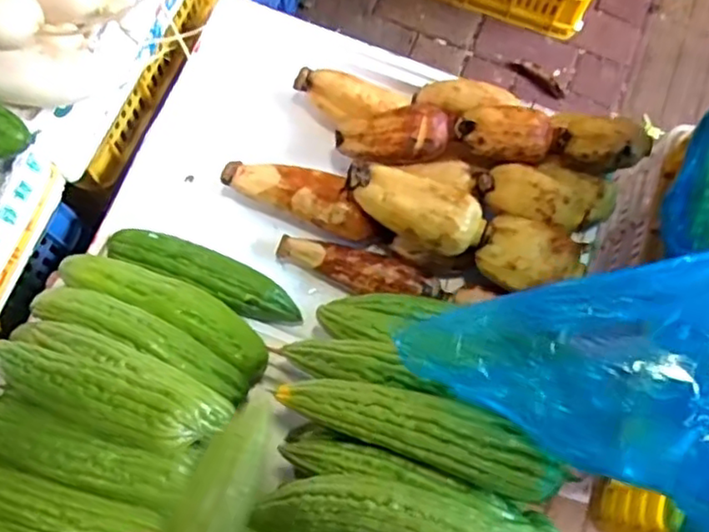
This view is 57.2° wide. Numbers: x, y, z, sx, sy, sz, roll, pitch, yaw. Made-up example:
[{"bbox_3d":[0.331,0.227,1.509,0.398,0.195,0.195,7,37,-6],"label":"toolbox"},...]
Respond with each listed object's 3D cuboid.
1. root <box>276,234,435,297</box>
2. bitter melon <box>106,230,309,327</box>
[{"bbox_3d":[-0.002,0.001,0.810,0.193,0.047,0.052,13,72,3],"label":"root"},{"bbox_3d":[-0.180,0.008,0.802,0.244,0.049,0.063,22,73,6],"label":"bitter melon"}]

